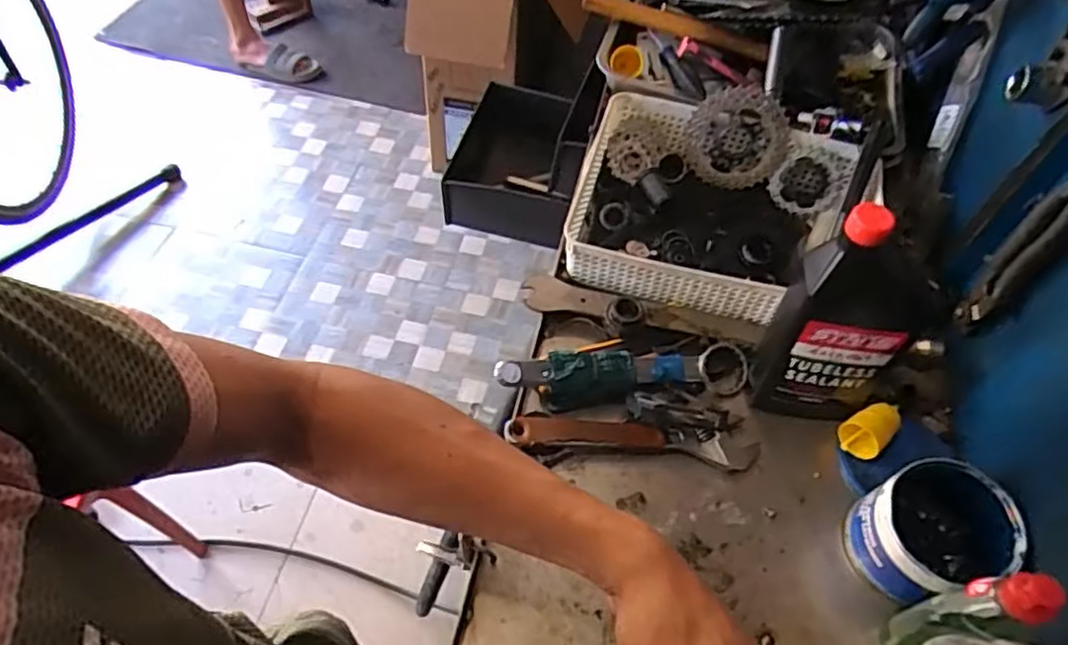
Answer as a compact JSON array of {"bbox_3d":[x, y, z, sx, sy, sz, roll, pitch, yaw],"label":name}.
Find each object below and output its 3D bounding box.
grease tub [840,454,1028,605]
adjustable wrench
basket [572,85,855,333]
[{"bbox_3d":[0.338,0.179,0.577,0.111,0.098,0.092,-19,58,-16],"label":"grease tub"},{"bbox_3d":[0.096,0.112,0.648,0.243,0.026,0.039,6,54,1],"label":"adjustable wrench"},{"bbox_3d":[0.202,-0.140,0.777,0.286,0.114,0.267,17,55,9],"label":"basket"}]

